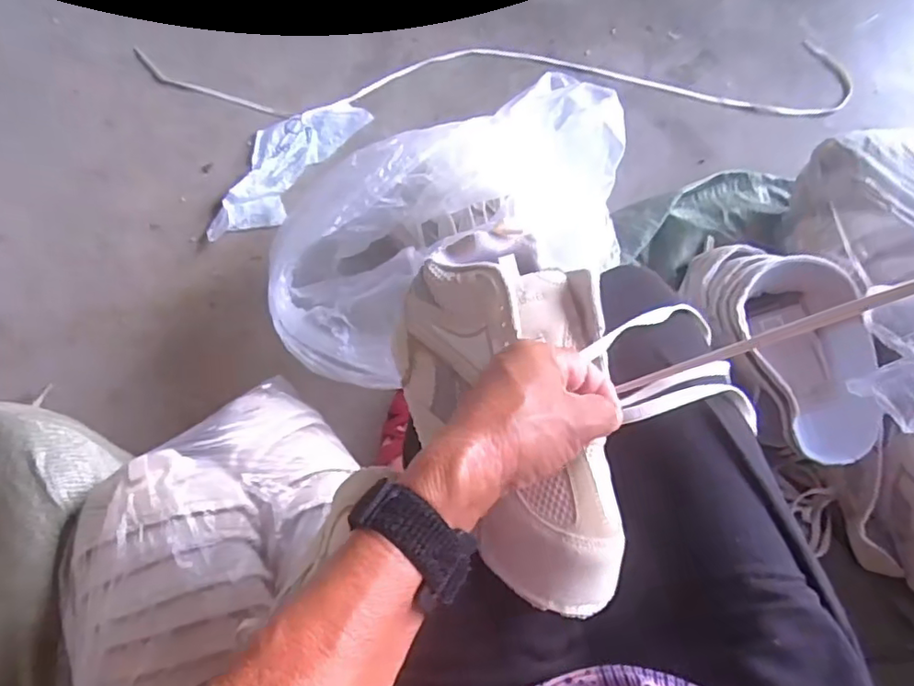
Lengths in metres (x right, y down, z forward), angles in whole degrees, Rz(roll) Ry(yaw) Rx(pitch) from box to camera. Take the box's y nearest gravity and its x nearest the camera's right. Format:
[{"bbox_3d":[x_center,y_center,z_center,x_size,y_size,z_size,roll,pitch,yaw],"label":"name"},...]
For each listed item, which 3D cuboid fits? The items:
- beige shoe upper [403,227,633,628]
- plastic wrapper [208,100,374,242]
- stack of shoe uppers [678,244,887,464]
[{"bbox_3d":[0.039,0.033,0.355,0.133,0.052,0.237,-12,64,-4],"label":"beige shoe upper"},{"bbox_3d":[-0.282,-0.285,0.930,0.135,0.020,0.306,30,73,11],"label":"plastic wrapper"},{"bbox_3d":[0.395,-0.001,0.713,0.137,0.115,0.292,-19,70,-6],"label":"stack of shoe uppers"}]

